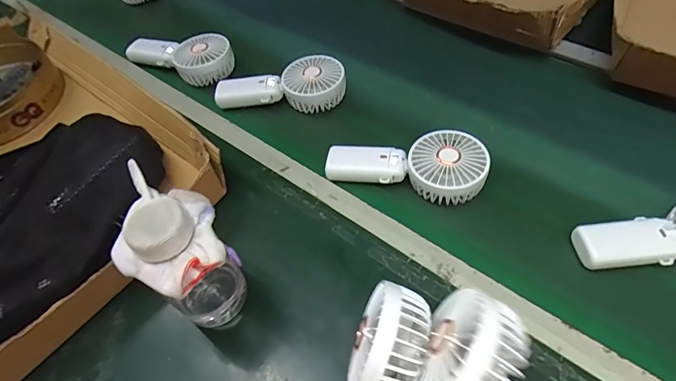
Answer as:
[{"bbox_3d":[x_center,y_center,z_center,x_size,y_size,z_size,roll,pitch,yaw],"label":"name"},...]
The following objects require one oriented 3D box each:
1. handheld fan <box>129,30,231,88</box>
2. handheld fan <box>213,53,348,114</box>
[{"bbox_3d":[-0.252,-0.219,0.639,0.173,0.051,0.084,18,58,17],"label":"handheld fan"},{"bbox_3d":[-0.083,-0.147,0.574,0.190,0.042,0.086,-11,54,-3],"label":"handheld fan"}]

